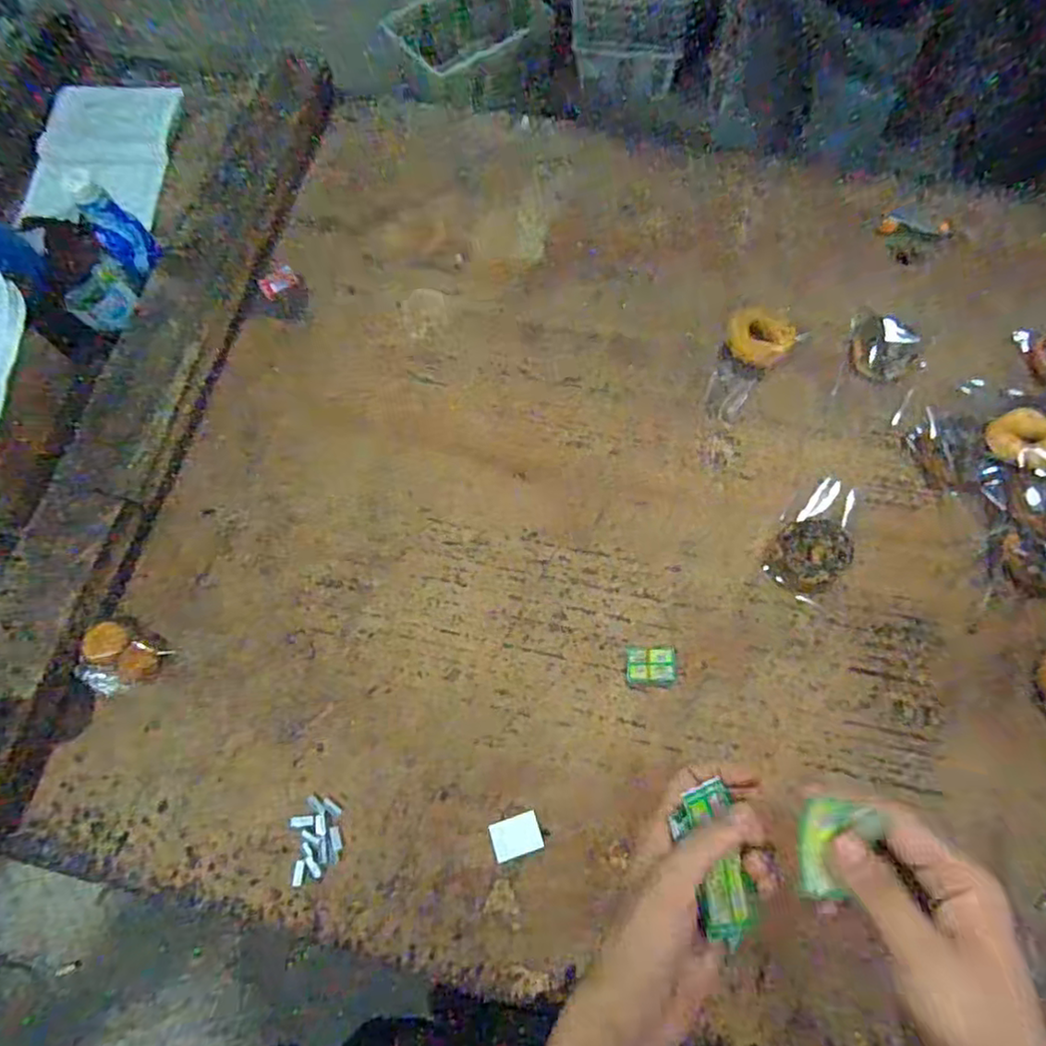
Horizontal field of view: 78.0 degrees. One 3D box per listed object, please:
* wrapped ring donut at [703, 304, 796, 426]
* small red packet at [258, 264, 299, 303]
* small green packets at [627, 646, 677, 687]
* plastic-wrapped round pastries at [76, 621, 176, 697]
[{"bbox_3d":[0.301,-0.223,0.880,0.083,0.026,0.184,33,74,14],"label":"wrapped ring donut"},{"bbox_3d":[-0.364,-0.359,0.960,0.042,0.005,0.056,42,77,16],"label":"small red packet"},{"bbox_3d":[0.151,0.168,0.754,0.057,0.017,0.044,2,69,4],"label":"small green packets"},{"bbox_3d":[-0.478,0.159,0.754,0.085,0.028,0.071,29,73,13],"label":"plastic-wrapped round pastries"}]

